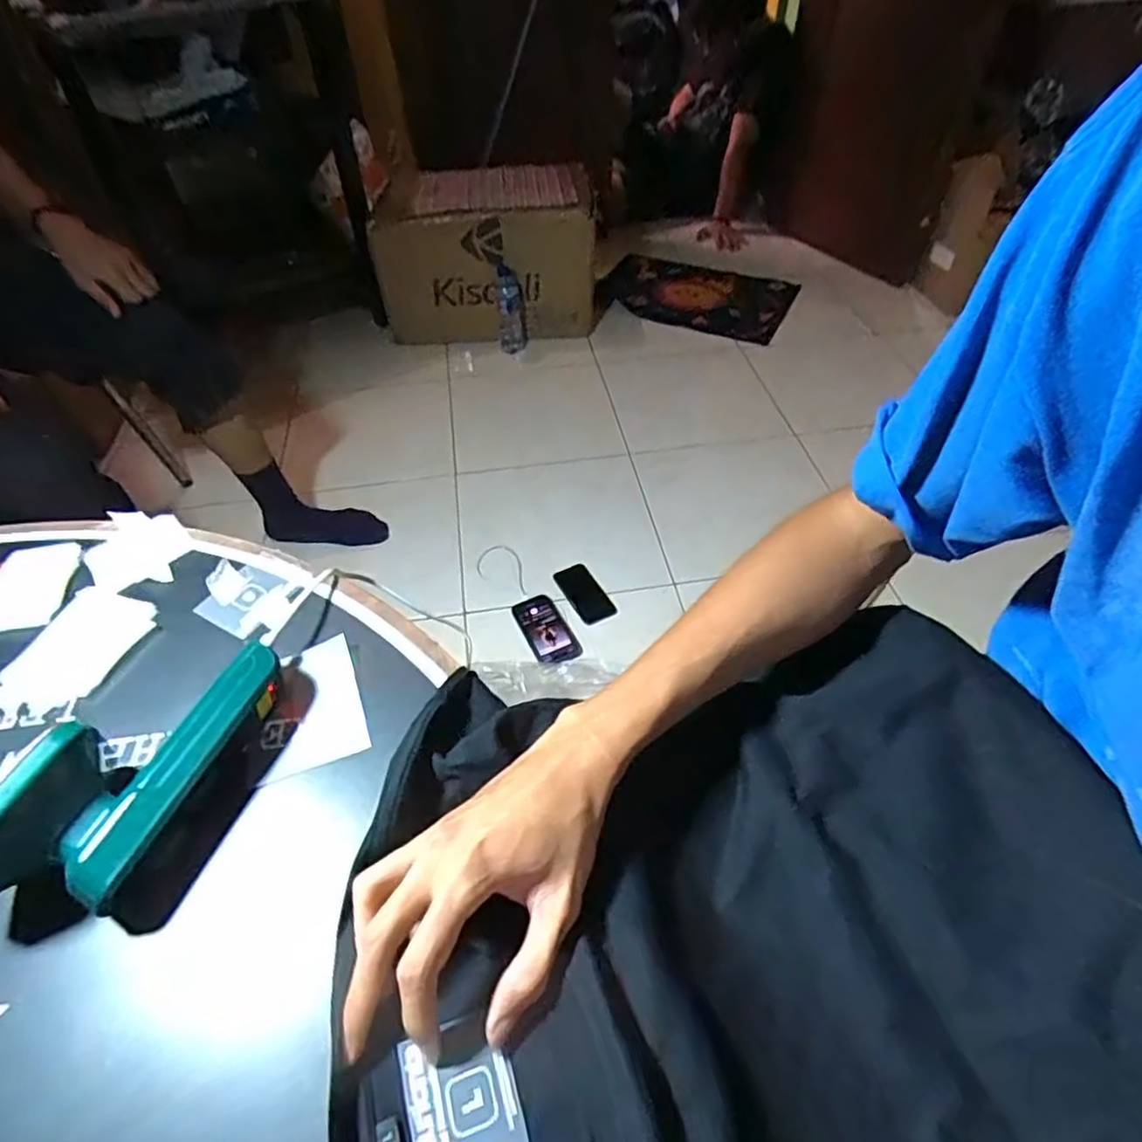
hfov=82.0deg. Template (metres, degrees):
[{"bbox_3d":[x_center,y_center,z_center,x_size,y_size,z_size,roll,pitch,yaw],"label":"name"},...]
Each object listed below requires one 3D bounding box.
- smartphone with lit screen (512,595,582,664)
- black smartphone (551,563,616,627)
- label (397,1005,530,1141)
[{"bbox_3d":[-0.046,0.103,1.172,0.082,0.012,0.155,-16,49,-18],"label":"smartphone with lit screen"},{"bbox_3d":[0.026,0.042,1.237,0.073,0.009,0.149,-19,47,-19],"label":"black smartphone"},{"bbox_3d":[-0.050,0.246,0.305,0.050,0.004,0.064,-15,52,-13],"label":"label"}]

